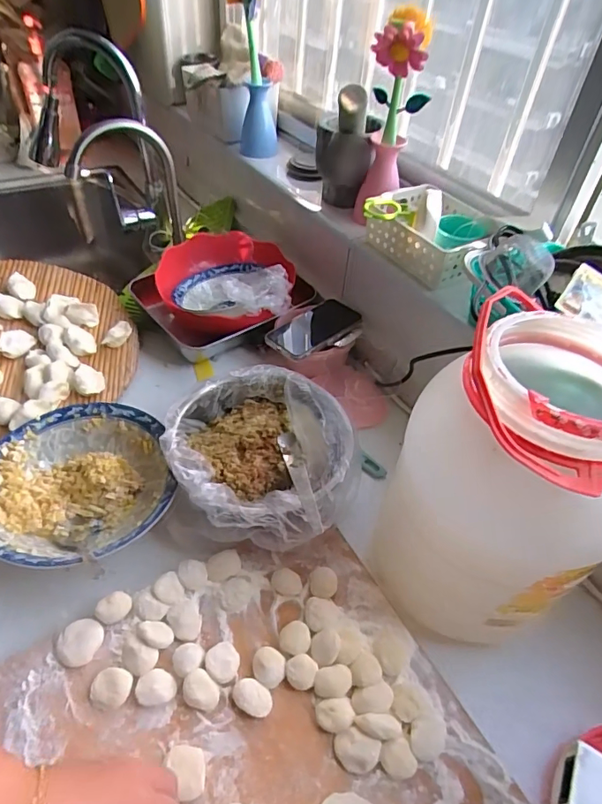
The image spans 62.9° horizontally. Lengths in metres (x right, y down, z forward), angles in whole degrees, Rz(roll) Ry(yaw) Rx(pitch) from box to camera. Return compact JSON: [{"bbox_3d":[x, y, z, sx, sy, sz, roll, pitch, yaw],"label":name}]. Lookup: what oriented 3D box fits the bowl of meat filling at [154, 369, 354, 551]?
[{"bbox_3d":[-0.045,0.054,0.559,0.199,0.075,0.210,3,46,-3],"label":"bowl of meat filling"}]

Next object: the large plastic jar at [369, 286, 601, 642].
[{"bbox_3d":[0.174,0.066,0.430,0.161,0.272,0.175,3,46,-3],"label":"large plastic jar"}]

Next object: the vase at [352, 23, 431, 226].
[{"bbox_3d":[0.121,-0.363,0.663,0.082,0.245,0.083,18,44,16],"label":"vase"}]

